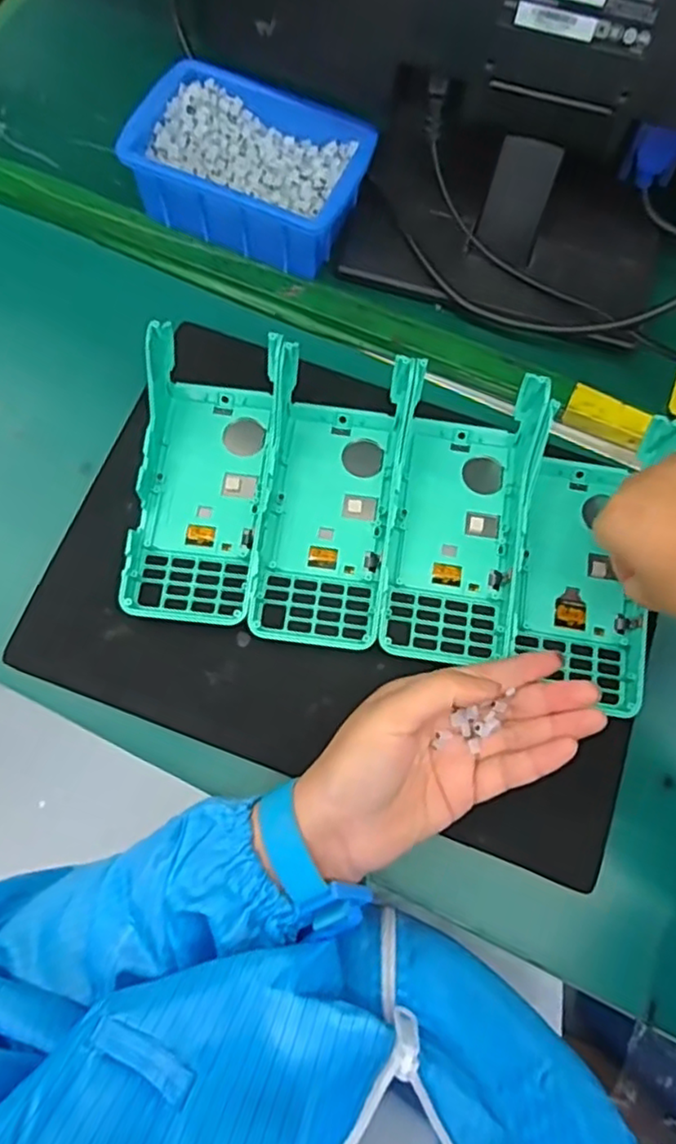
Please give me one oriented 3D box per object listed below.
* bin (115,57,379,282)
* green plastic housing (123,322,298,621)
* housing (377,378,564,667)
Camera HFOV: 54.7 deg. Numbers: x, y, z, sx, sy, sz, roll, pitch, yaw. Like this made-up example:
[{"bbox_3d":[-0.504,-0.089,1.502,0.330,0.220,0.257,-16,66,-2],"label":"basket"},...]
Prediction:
[{"bbox_3d":[-0.056,-0.273,0.445,0.151,0.051,0.106,25,77,6],"label":"bin"},{"bbox_3d":[-0.078,-0.054,0.381,0.082,0.045,0.162,8,76,2],"label":"green plastic housing"},{"bbox_3d":[0.072,-0.030,0.376,0.079,0.043,0.170,10,76,3],"label":"housing"}]

